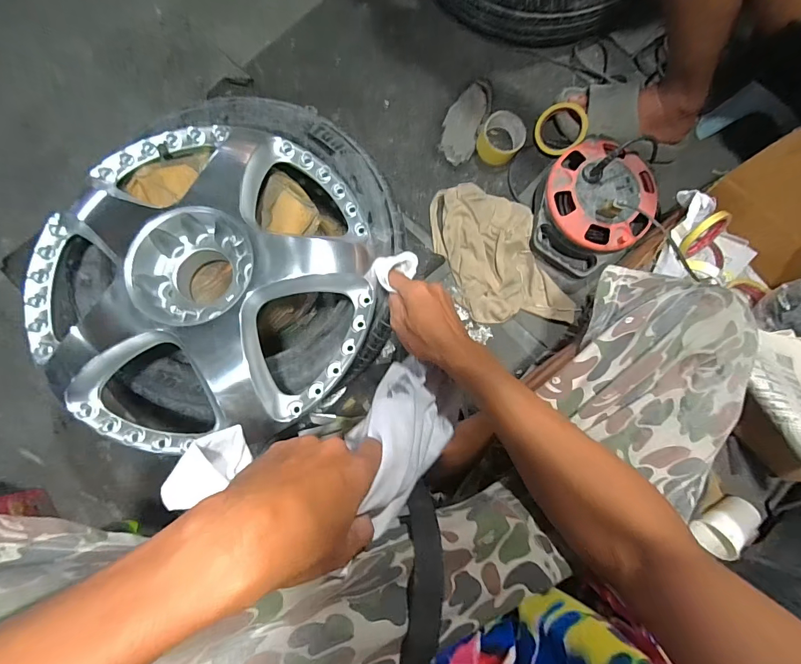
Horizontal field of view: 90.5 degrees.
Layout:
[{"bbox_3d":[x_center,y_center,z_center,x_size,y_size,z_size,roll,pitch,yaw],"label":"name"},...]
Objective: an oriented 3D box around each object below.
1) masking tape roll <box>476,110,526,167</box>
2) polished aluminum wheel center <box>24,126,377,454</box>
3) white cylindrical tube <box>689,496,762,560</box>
[{"bbox_3d":[0.200,-0.382,0.798,0.087,0.062,0.087,29,81,3],"label":"masking tape roll"},{"bbox_3d":[-0.255,-0.081,0.522,0.422,0.109,0.408,-10,81,-3],"label":"polished aluminum wheel center"},{"bbox_3d":[0.566,0.331,0.677,0.099,0.068,0.070,-37,85,-7],"label":"white cylindrical tube"}]

